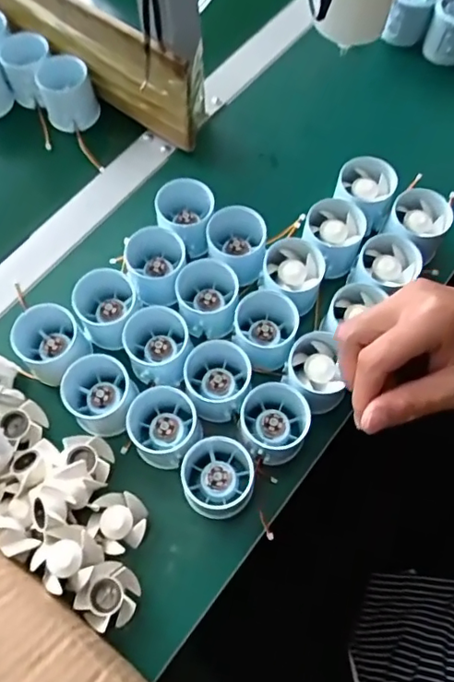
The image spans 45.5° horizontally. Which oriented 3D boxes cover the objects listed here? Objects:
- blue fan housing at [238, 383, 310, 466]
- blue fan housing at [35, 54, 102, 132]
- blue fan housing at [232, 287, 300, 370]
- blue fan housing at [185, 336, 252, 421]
[{"bbox_3d":[0.037,0.062,0.421,0.050,0.051,0.053,0,66,1],"label":"blue fan housing"},{"bbox_3d":[-0.165,-0.257,0.560,0.052,0.045,0.057,0,66,1],"label":"blue fan housing"},{"bbox_3d":[0.031,-0.008,0.450,0.051,0.045,0.051,0,66,1],"label":"blue fan housing"},{"bbox_3d":[-0.008,0.032,0.435,0.051,0.048,0.050,0,66,1],"label":"blue fan housing"}]

